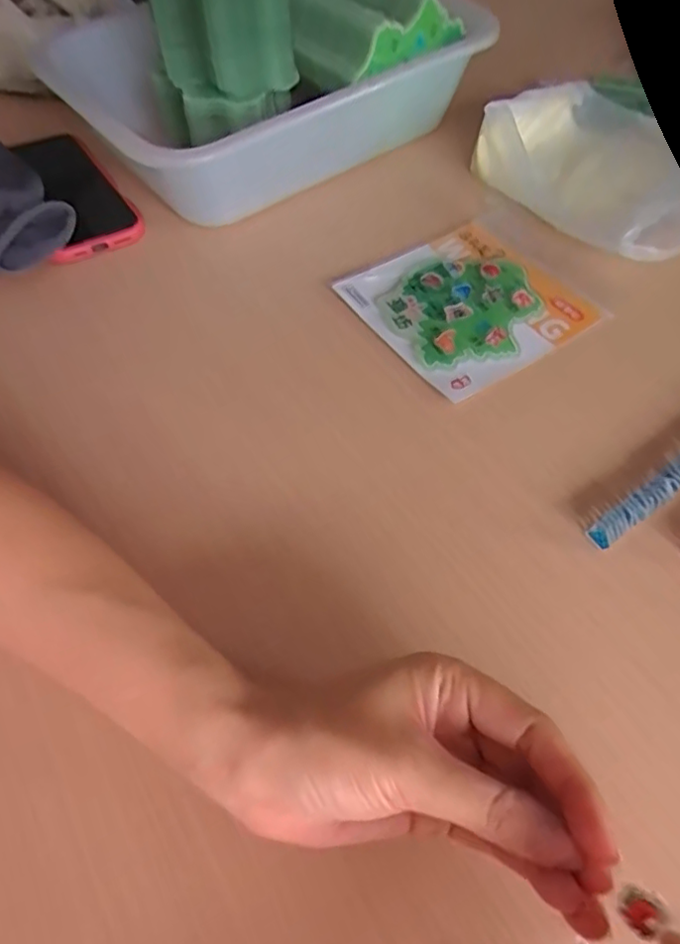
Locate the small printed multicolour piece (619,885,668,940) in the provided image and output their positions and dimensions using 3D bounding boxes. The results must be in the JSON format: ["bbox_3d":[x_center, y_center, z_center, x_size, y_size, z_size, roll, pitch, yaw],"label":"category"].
[{"bbox_3d":[0.086,0.124,0.167,0.013,0.006,0.011,18,59,13],"label":"small printed multicolour piece"}]

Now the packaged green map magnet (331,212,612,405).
[{"bbox_3d":[0.094,-0.123,0.412,0.147,0.005,0.131,-29,61,-16],"label":"packaged green map magnet"}]

